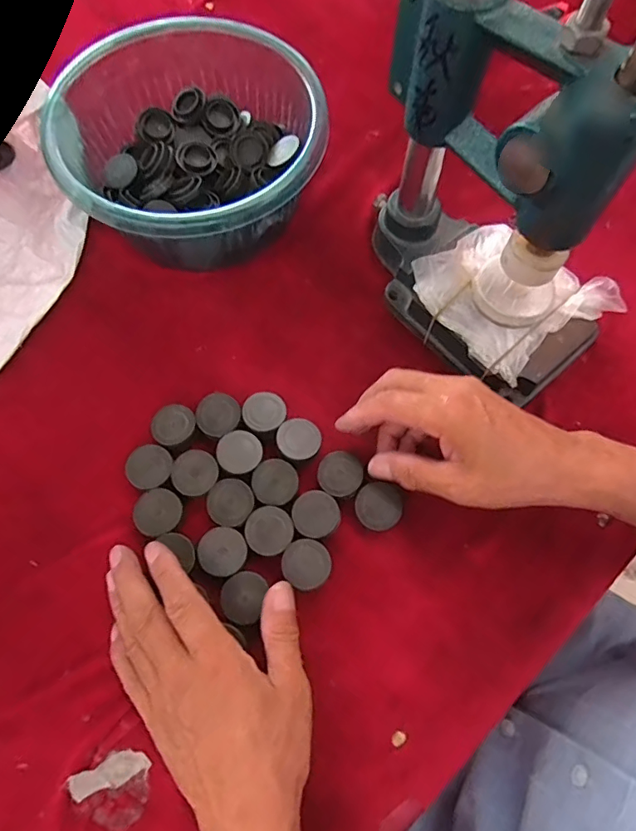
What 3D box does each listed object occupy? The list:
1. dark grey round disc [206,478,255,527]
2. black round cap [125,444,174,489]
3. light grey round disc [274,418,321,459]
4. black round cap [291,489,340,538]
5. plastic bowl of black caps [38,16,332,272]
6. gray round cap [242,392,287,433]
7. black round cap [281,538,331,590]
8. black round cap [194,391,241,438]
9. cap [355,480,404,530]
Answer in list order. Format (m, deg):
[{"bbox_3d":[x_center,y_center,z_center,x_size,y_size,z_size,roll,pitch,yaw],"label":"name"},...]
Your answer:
[{"bbox_3d":[-0.062,0.060,0.356,0.031,0.005,0.032,0,69,0],"label":"dark grey round disc"},{"bbox_3d":[-0.120,0.039,0.370,0.030,0.022,0.031,0,69,0],"label":"black round cap"},{"bbox_3d":[-0.014,0.020,0.379,0.032,0.019,0.030,0,69,0],"label":"light grey round disc"},{"bbox_3d":[-0.002,0.069,0.355,0.032,0.005,0.032,0,69,0],"label":"black round cap"},{"bbox_3d":[-0.102,-0.215,0.426,0.203,0.087,0.196,0,69,0],"label":"plastic bowl of black caps"},{"bbox_3d":[-0.040,-0.001,0.386,0.031,0.020,0.030,0,69,0],"label":"gray round cap"},{"bbox_3d":[-0.008,0.099,0.342,0.032,0.010,0.031,0,69,0],"label":"black round cap"},{"bbox_3d":[-0.074,0.002,0.382,0.031,0.020,0.032,0,69,0],"label":"black round cap"},{"bbox_3d":[0.043,0.063,0.354,0.032,0.007,0.031,0,69,0],"label":"cap"}]

